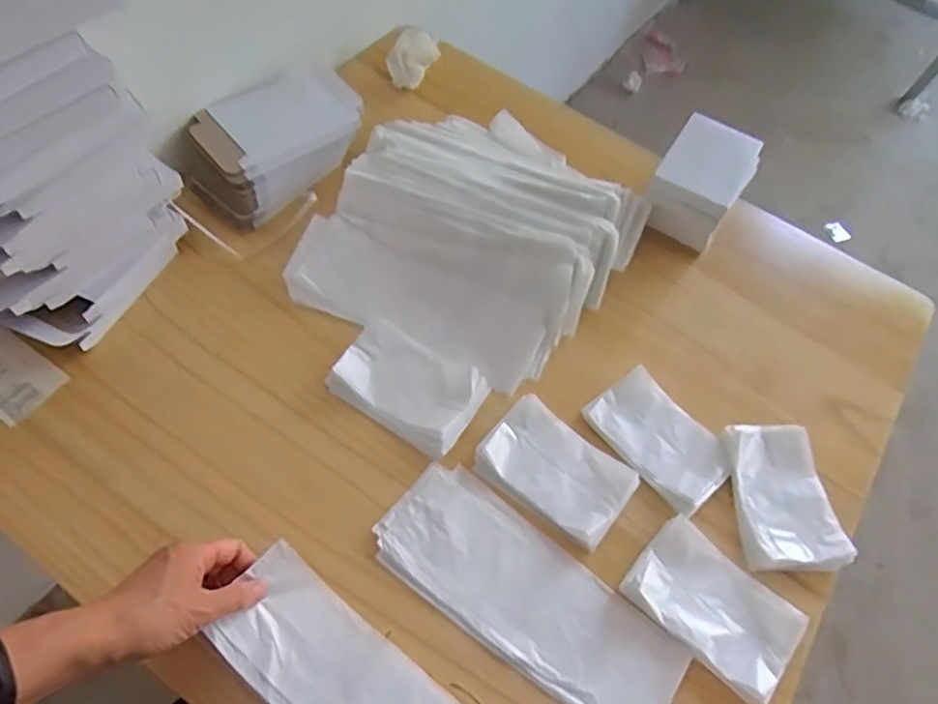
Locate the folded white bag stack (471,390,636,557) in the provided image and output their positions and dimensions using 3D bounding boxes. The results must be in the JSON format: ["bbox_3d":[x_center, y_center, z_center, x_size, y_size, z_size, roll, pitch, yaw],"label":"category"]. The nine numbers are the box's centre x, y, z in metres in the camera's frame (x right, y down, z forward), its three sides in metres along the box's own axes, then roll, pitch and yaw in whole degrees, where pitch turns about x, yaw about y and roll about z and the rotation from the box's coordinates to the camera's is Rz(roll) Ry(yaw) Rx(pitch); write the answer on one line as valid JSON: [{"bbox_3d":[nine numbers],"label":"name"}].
[{"bbox_3d":[0.077,0.107,0.583,0.129,0.021,0.084,37,62,17],"label":"folded white bag stack"}]

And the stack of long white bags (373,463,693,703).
[{"bbox_3d":[0.048,0.200,0.530,0.259,0.009,0.103,36,61,16],"label":"stack of long white bags"}]

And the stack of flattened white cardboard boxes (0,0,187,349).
[{"bbox_3d":[-0.353,-0.148,0.529,0.102,0.290,0.200,27,59,11],"label":"stack of flattened white cardboard boxes"}]

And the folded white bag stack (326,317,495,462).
[{"bbox_3d":[-0.056,0.029,0.614,0.136,0.019,0.091,31,60,13],"label":"folded white bag stack"}]

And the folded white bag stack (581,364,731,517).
[{"bbox_3d":[0.179,0.082,0.611,0.085,0.017,0.130,-33,66,-23],"label":"folded white bag stack"}]

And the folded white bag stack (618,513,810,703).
[{"bbox_3d":[0.202,0.207,0.532,0.133,0.023,0.089,39,62,18],"label":"folded white bag stack"}]

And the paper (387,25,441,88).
[{"bbox_3d":[-0.076,-0.383,0.844,0.054,0.032,0.076,31,62,14],"label":"paper"}]

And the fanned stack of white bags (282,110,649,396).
[{"bbox_3d":[0.015,-0.139,0.693,0.301,0.068,0.319,24,59,10],"label":"fanned stack of white bags"}]

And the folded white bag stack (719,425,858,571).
[{"bbox_3d":[0.282,0.128,0.585,0.087,0.016,0.129,1,58,-5],"label":"folded white bag stack"}]

